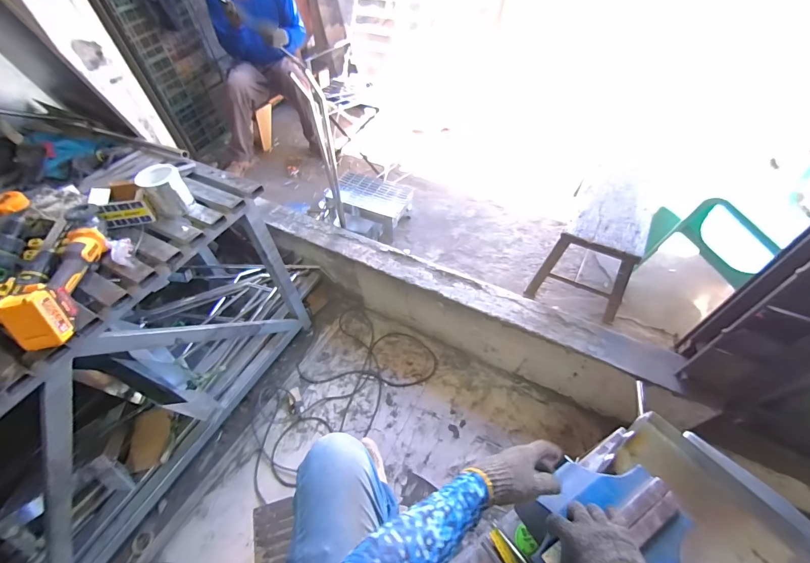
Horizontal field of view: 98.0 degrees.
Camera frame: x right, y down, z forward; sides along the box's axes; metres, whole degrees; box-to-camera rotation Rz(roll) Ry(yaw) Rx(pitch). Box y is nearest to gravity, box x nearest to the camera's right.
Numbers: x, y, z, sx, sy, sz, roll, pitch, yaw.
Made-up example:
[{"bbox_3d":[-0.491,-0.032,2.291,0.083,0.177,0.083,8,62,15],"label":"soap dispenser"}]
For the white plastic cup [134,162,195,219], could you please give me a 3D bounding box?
[{"bbox_3d":[-0.676,-0.256,1.004,0.103,0.118,0.087,-32,56,-20],"label":"white plastic cup"}]

